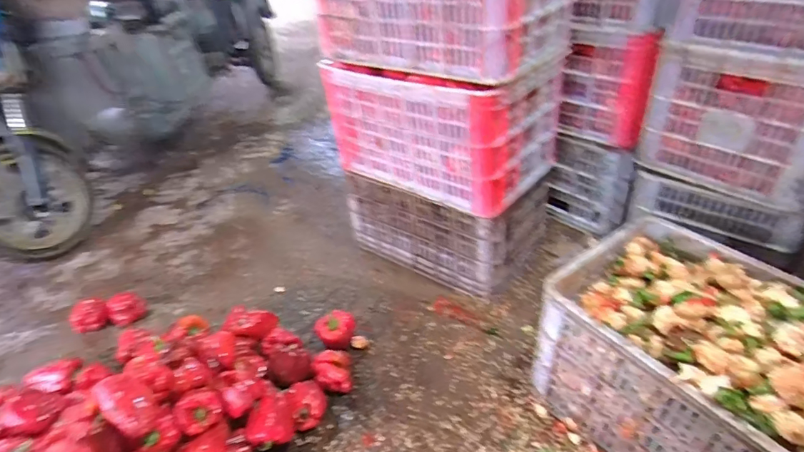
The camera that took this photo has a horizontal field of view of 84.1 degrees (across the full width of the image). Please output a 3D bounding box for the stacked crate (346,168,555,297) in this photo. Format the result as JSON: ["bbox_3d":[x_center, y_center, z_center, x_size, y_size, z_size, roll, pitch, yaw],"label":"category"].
[{"bbox_3d":[0.155,-0.085,1.334,0.489,0.240,0.424,22,46,32],"label":"stacked crate"}]

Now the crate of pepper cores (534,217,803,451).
[{"bbox_3d":[0.535,0.242,0.748,0.349,0.302,0.512,-27,40,-25],"label":"crate of pepper cores"}]

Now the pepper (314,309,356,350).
[{"bbox_3d":[-0.156,0.255,1.069,0.088,0.070,0.076,-21,38,-18],"label":"pepper"}]

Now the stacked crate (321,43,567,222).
[{"bbox_3d":[0.093,-0.275,1.128,0.500,0.289,0.300,21,44,33],"label":"stacked crate"}]

